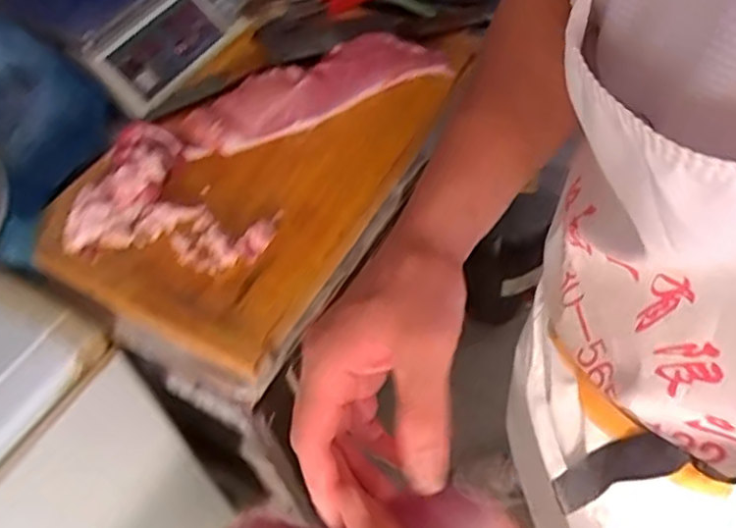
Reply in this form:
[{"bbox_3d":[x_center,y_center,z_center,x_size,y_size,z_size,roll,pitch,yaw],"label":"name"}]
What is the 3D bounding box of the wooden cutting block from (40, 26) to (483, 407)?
[{"bbox_3d":[-0.128,-0.160,0.887,0.382,0.045,0.629,21,58,20],"label":"wooden cutting block"}]

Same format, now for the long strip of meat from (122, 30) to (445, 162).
[{"bbox_3d":[-0.127,-0.218,0.878,0.403,0.049,0.080,-20,54,-10],"label":"long strip of meat"}]

